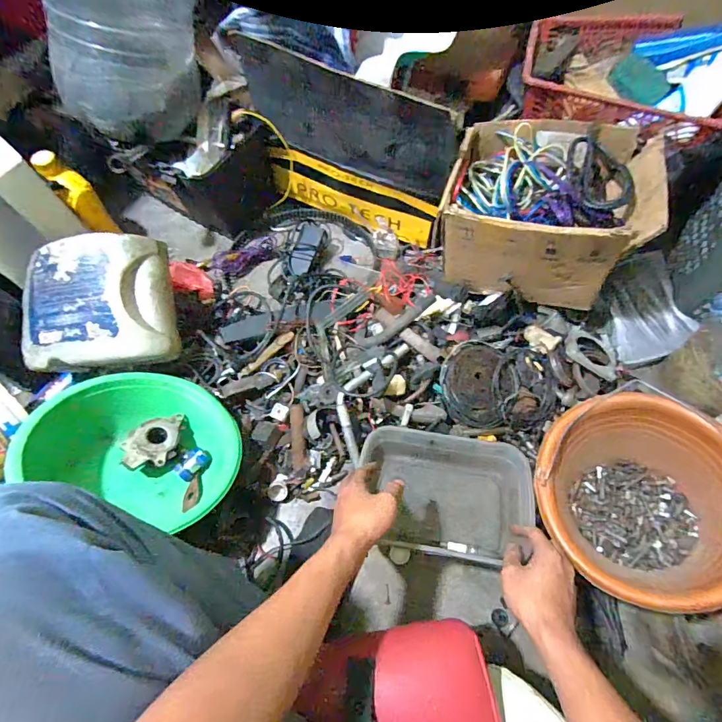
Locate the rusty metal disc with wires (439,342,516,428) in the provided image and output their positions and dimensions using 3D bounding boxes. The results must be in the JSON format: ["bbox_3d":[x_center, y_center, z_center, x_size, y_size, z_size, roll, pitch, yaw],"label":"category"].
[{"bbox_3d":[0.194,0.036,0.687,0.120,0.021,0.133,-7,89,-2],"label":"rusty metal disc with wires"}]

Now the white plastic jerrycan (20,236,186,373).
[{"bbox_3d":[-0.419,-0.085,0.686,0.230,0.120,0.199,-10,93,-16],"label":"white plastic jerrycan"}]

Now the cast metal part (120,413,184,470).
[{"bbox_3d":[-0.325,0.126,0.665,0.076,0.017,0.089,8,49,-20],"label":"cast metal part"}]

